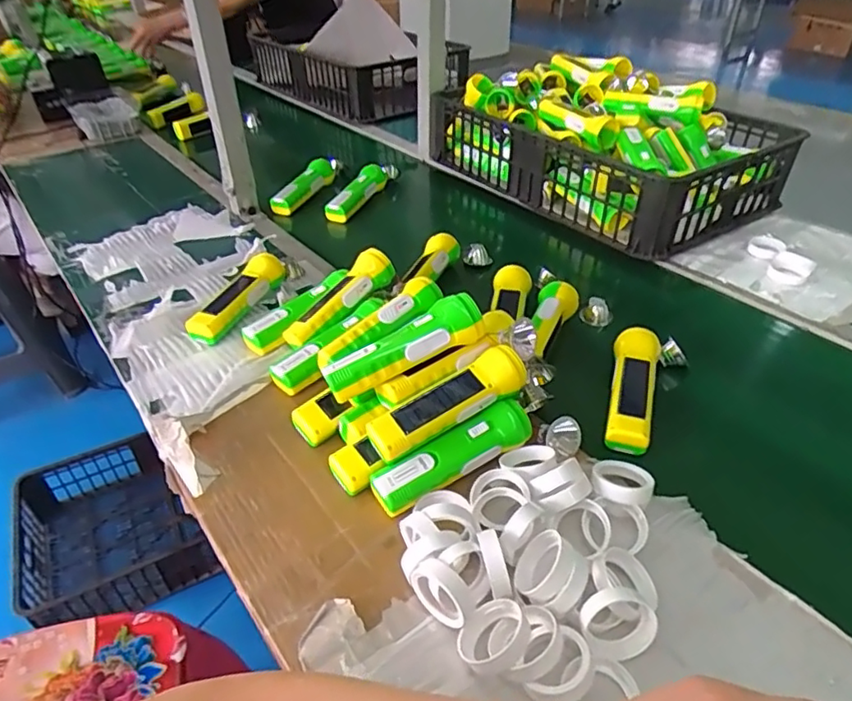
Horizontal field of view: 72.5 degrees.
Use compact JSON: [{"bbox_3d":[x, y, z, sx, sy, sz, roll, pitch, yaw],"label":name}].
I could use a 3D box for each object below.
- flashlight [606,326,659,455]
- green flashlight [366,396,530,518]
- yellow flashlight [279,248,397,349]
[{"bbox_3d":[0.227,0.039,0.637,0.047,0.034,0.157,12,45,16],"label":"flashlight"},{"bbox_3d":[0.029,0.102,0.561,0.170,0.042,0.037,-22,43,-24],"label":"green flashlight"},{"bbox_3d":[-0.107,-0.061,0.731,0.047,0.041,0.166,33,67,33],"label":"yellow flashlight"}]

